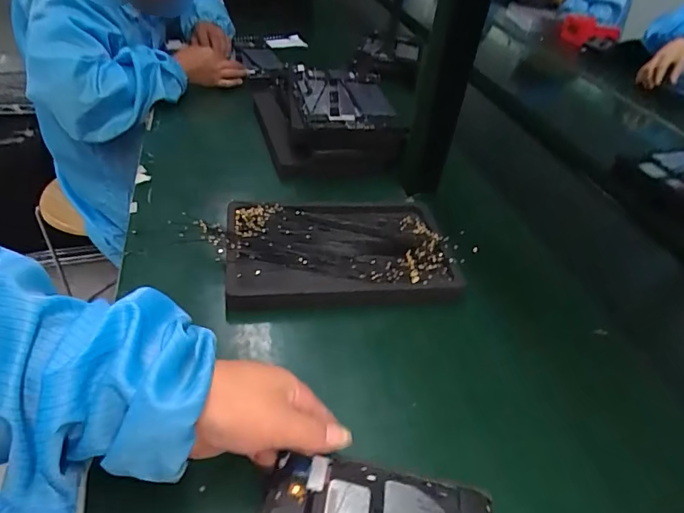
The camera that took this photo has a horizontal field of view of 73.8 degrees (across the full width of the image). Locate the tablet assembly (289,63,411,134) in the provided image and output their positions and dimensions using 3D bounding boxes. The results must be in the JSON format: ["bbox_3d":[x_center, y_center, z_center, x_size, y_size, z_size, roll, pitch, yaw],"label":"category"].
[{"bbox_3d":[0.001,-0.236,0.684,0.155,0.026,0.187,1,49,-15],"label":"tablet assembly"}]

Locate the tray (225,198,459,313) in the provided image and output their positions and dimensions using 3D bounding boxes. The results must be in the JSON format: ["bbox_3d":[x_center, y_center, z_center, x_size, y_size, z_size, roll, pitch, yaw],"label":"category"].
[{"bbox_3d":[-0.003,-0.009,0.503,0.236,0.031,0.161,-4,41,-11],"label":"tray"}]

